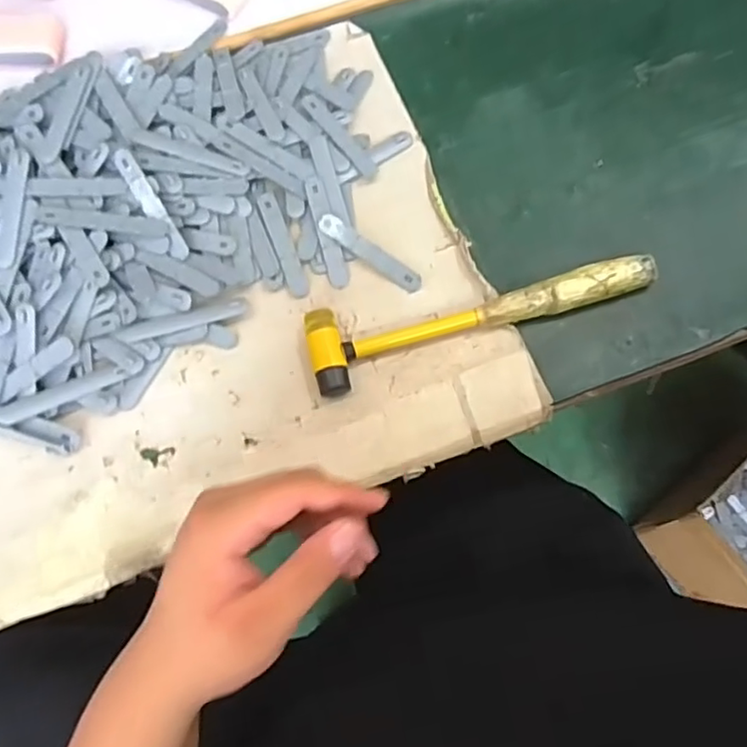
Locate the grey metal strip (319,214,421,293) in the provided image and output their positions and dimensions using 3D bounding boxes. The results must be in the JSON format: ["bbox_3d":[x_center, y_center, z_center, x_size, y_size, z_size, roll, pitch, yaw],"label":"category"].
[{"bbox_3d":[-0.004,-0.094,0.481,0.094,0.008,0.020,34,76,10],"label":"grey metal strip"}]

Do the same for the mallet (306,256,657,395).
[{"bbox_3d":[0.081,-0.050,0.460,0.264,0.021,0.059,-17,74,-5],"label":"mallet"}]

